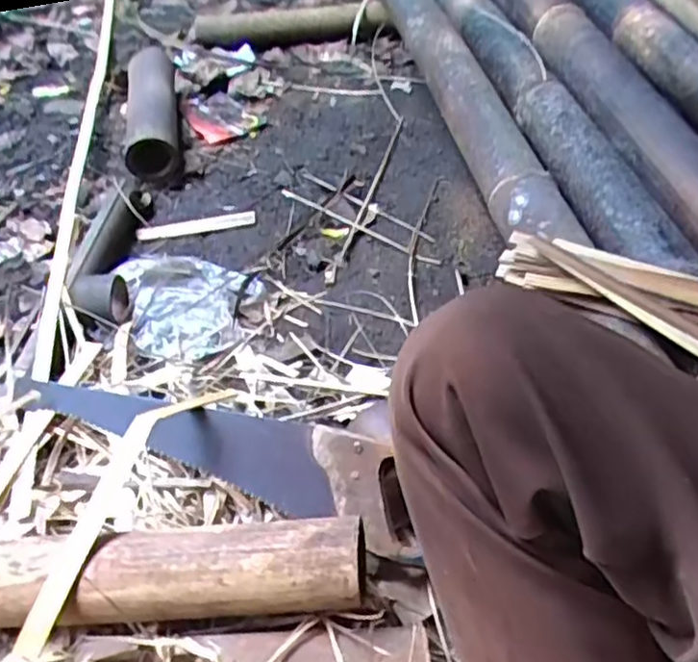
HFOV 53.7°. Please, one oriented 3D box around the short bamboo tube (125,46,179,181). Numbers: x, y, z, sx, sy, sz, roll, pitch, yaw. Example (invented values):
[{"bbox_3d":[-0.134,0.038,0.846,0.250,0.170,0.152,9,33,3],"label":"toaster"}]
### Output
[{"bbox_3d":[-0.346,-0.389,1.200,0.086,0.084,0.382,-11,47,-4],"label":"short bamboo tube"}]

